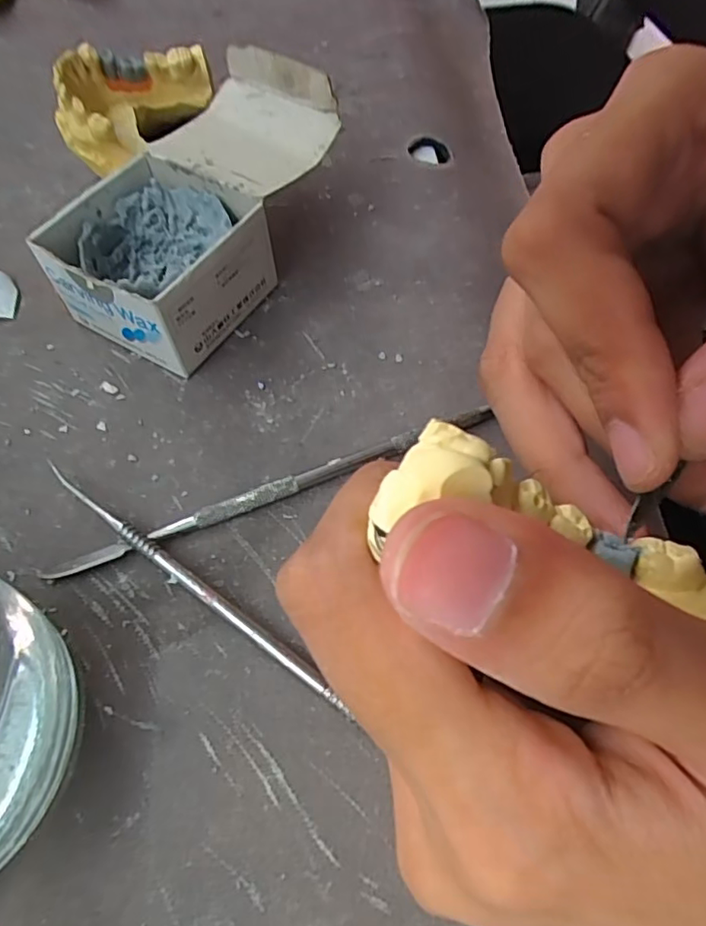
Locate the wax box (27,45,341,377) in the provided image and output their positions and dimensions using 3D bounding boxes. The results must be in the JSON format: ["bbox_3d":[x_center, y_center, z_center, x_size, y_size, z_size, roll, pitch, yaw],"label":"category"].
[{"bbox_3d":[-0.054,-0.086,0.202,0.055,0.048,0.114,29,64,16],"label":"wax box"}]

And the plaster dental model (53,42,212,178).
[{"bbox_3d":[-0.092,-0.149,0.242,0.031,0.039,0.067,24,63,13],"label":"plaster dental model"}]

